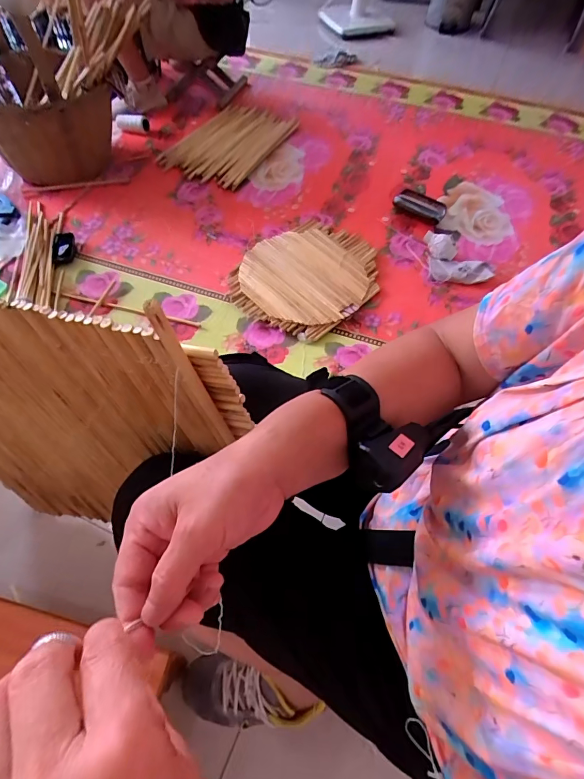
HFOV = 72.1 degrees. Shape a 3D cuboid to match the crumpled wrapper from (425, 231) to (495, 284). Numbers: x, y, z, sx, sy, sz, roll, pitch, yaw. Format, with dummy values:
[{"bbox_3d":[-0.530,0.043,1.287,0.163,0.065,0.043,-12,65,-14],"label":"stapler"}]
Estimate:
[{"bbox_3d":[0.467,-0.364,1.118,0.184,0.057,0.139,5,58,0],"label":"crumpled wrapper"}]

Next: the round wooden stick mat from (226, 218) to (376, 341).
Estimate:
[{"bbox_3d":[0.045,-0.310,1.059,0.331,0.050,0.402,34,62,17],"label":"round wooden stick mat"}]

